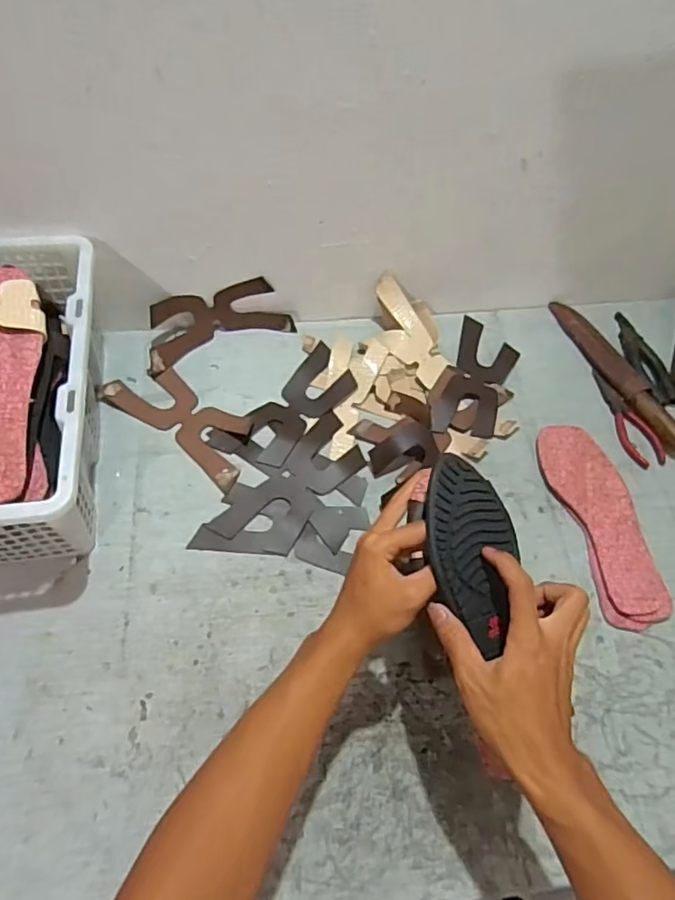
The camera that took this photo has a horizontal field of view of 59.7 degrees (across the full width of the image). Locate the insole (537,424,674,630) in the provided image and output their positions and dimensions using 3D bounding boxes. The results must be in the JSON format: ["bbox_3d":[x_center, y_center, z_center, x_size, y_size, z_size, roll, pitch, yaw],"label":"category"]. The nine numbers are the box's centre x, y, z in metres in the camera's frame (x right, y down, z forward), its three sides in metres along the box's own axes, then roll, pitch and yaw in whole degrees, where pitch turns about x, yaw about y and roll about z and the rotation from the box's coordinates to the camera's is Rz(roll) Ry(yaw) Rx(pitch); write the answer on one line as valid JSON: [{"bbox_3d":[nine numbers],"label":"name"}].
[{"bbox_3d":[0.319,0.081,0.703,0.091,0.020,0.250,-10,60,-10],"label":"insole"}]

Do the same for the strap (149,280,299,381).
[{"bbox_3d":[-0.167,-0.179,0.793,0.202,0.069,0.079,-22,63,-16],"label":"strap"}]

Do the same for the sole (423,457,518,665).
[{"bbox_3d":[0.109,0.079,0.467,0.072,0.014,0.148,-4,74,-6],"label":"sole"}]

